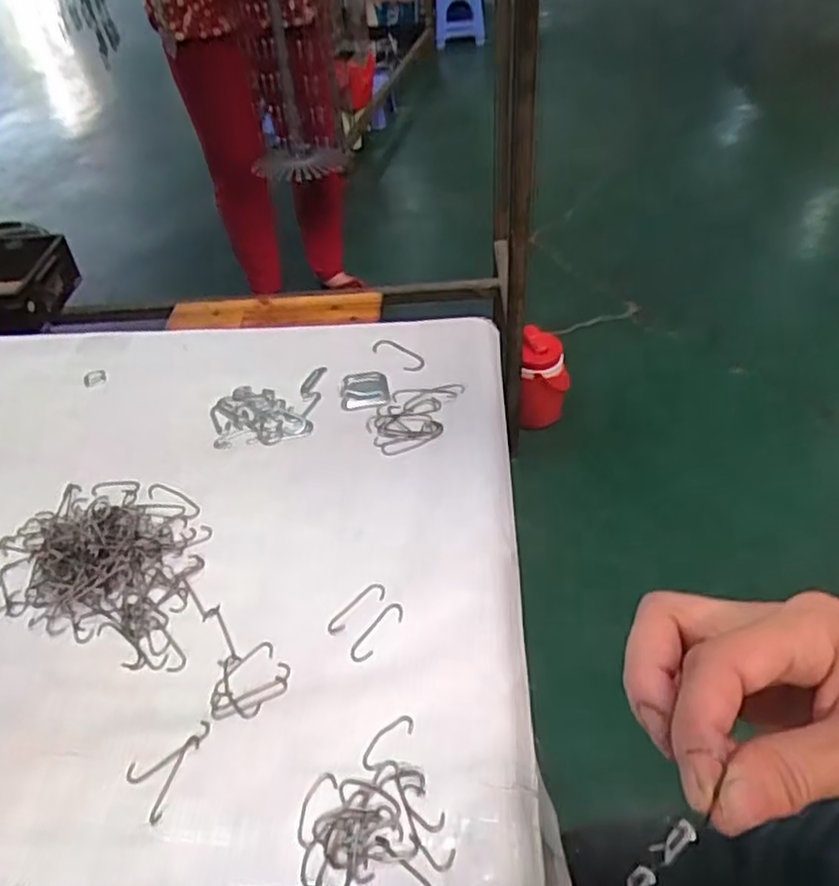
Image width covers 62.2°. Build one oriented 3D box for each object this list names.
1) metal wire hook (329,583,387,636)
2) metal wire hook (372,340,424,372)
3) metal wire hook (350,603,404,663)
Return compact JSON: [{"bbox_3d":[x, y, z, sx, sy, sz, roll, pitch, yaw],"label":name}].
[{"bbox_3d":[-0.039,0.100,0.422,0.043,0.004,0.015,-32,50,-27],"label":"metal wire hook"},{"bbox_3d":[-0.018,-0.076,0.593,0.051,0.006,0.021,28,52,29],"label":"metal wire hook"},{"bbox_3d":[-0.025,0.111,0.410,0.014,0.004,0.043,27,51,28],"label":"metal wire hook"}]

